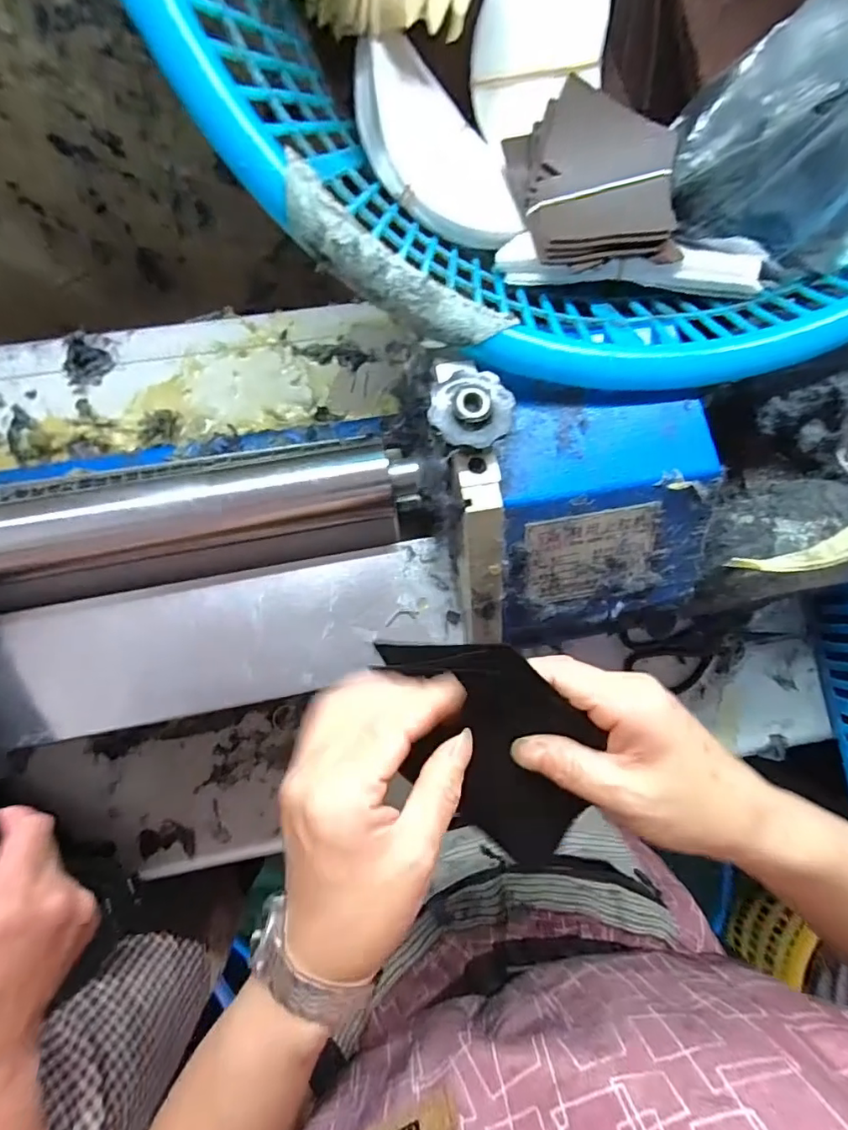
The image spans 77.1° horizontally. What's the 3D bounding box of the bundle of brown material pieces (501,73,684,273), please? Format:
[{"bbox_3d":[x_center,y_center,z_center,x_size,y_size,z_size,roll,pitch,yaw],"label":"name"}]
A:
[{"bbox_3d":[0.104,-0.230,0.324,0.092,0.025,0.106,-11,84,-5],"label":"bundle of brown material pieces"}]

